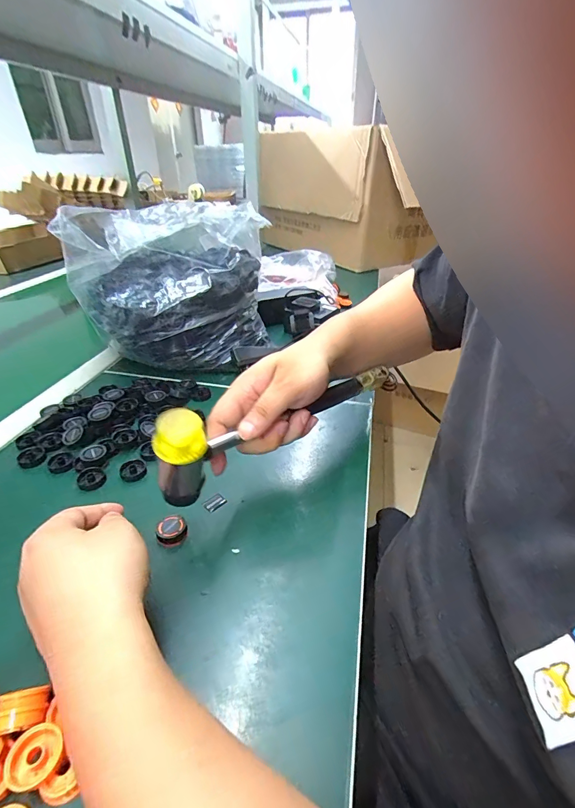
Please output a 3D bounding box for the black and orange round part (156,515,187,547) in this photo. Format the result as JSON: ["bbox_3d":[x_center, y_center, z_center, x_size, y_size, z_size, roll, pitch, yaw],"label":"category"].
[{"bbox_3d":[-0.099,0.109,0.320,0.025,0.013,0.023,0,34,0],"label":"black and orange round part"}]

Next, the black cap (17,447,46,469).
[{"bbox_3d":[-0.268,0.056,0.392,0.027,0.006,0.026,14,37,20],"label":"black cap"}]

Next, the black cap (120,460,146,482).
[{"bbox_3d":[-0.156,0.068,0.381,0.024,0.005,0.025,0,34,0],"label":"black cap"}]

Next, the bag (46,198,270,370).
[{"bbox_3d":[-0.166,-0.164,0.544,0.241,0.197,0.180,-23,40,-29],"label":"bag"}]

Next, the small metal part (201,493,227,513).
[{"bbox_3d":[-0.069,0.094,0.357,0.016,0.004,0.021,28,43,35],"label":"small metal part"}]

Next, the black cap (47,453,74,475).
[{"bbox_3d":[-0.237,0.063,0.393,0.024,0.009,0.025,0,34,0],"label":"black cap"}]

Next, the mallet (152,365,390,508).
[{"bbox_3d":[0.006,0.009,0.329,0.253,0.057,0.034,-18,37,-39],"label":"mallet"}]

